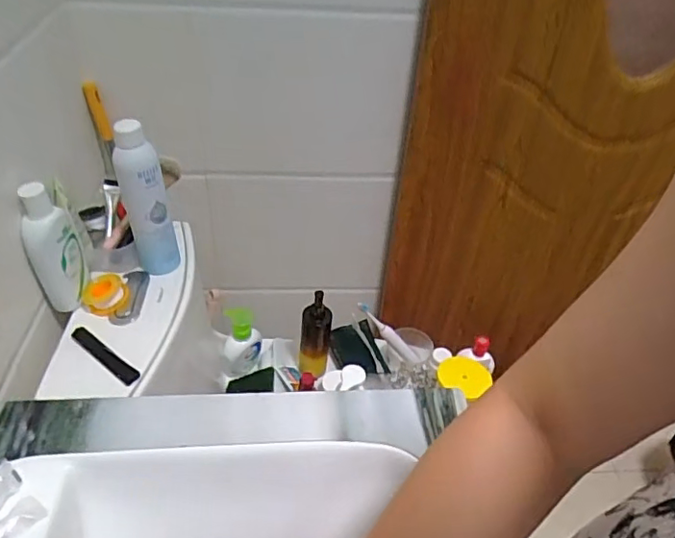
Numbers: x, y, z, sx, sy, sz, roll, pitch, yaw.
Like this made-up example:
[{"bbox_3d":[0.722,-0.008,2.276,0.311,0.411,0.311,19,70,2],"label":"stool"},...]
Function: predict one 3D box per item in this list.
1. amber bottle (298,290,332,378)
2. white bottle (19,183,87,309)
[{"bbox_3d":[-0.041,0.128,1.033,0.056,0.164,0.054,6,36,3],"label":"amber bottle"},{"bbox_3d":[-0.380,-0.028,0.748,0.067,0.180,0.041,-20,42,-29],"label":"white bottle"}]

